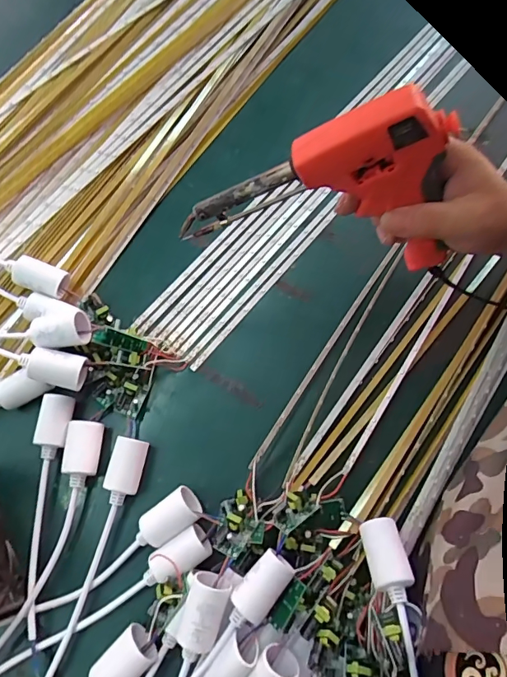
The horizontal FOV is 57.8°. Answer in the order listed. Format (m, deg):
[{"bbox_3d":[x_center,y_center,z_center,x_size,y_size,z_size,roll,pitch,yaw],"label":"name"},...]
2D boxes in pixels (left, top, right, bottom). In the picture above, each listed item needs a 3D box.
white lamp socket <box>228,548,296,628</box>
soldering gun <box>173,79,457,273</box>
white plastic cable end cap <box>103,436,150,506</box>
[{"bbox_3d":[0.005,0.180,0.330,0.029,0.023,0.054,40,77,14],"label":"white lamp socket"},{"bbox_3d":[0.047,-0.109,0.314,0.185,0.119,0.038,5,70,0],"label":"soldering gun"},{"bbox_3d":[-0.105,0.112,0.386,0.026,0.034,0.051,11,72,7],"label":"white plastic cable end cap"}]

